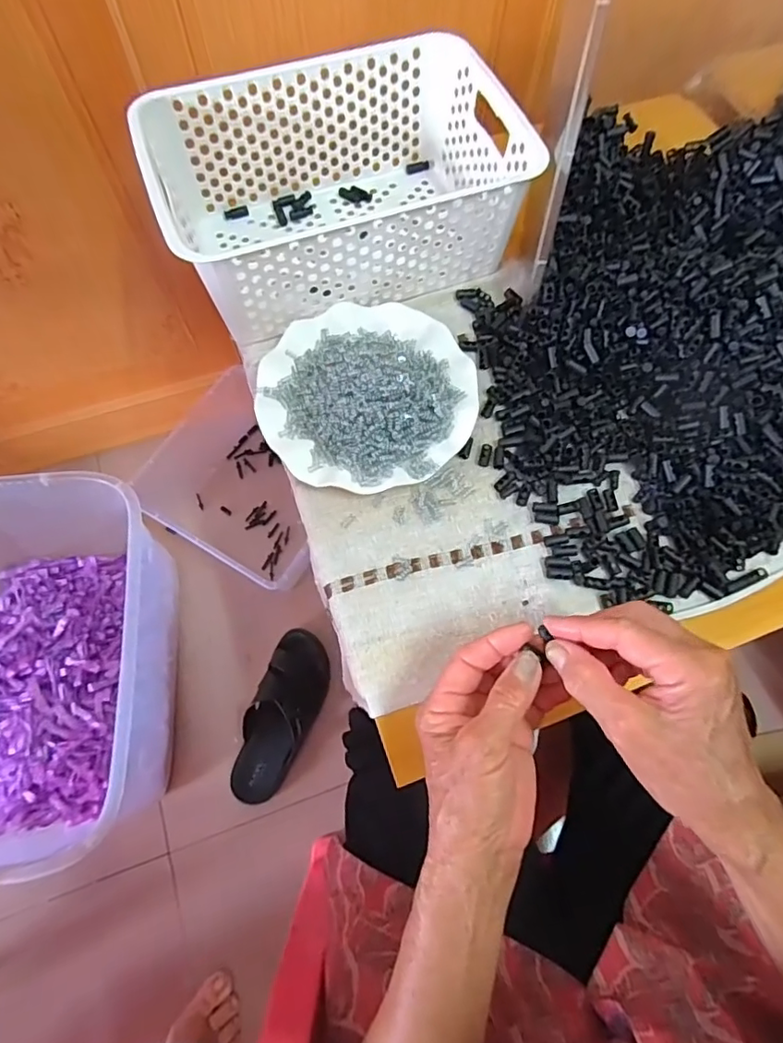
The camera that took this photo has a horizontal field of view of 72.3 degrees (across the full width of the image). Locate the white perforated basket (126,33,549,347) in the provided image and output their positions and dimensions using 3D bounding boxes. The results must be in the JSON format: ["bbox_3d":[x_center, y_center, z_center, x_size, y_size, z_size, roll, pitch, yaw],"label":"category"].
[{"bbox_3d":[-0.049,-0.299,0.488,0.305,0.104,0.202,-21,71,-10],"label":"white perforated basket"}]

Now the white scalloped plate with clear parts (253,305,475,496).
[{"bbox_3d":[-0.020,-0.115,0.452,0.179,0.049,0.181,1,68,-2],"label":"white scalloped plate with clear parts"}]

